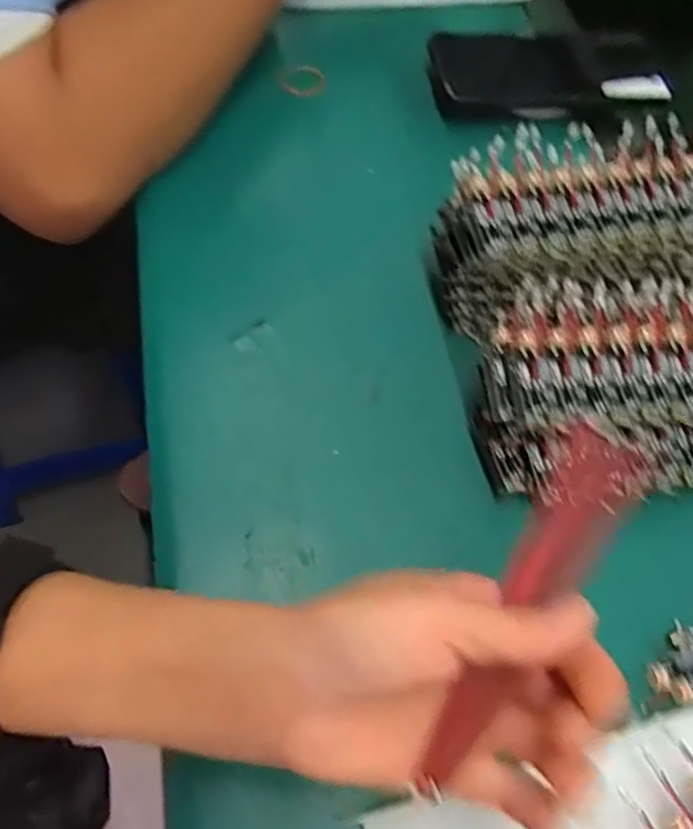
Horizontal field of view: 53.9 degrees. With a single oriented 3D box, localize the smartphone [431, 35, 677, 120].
[{"bbox_3d":[0.141,-0.240,0.481,0.161,0.018,0.074,-4,67,-4],"label":"smartphone"}]

